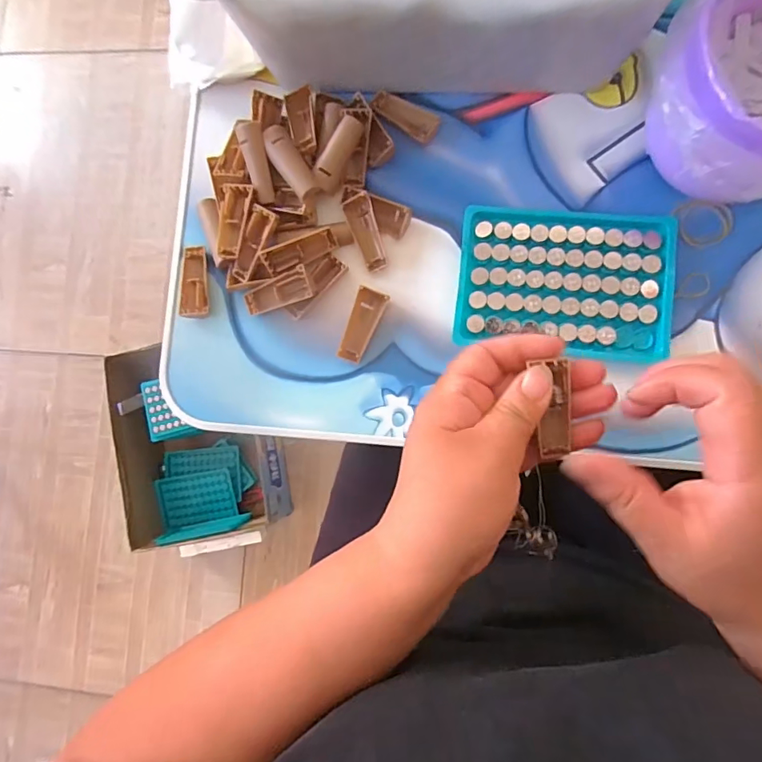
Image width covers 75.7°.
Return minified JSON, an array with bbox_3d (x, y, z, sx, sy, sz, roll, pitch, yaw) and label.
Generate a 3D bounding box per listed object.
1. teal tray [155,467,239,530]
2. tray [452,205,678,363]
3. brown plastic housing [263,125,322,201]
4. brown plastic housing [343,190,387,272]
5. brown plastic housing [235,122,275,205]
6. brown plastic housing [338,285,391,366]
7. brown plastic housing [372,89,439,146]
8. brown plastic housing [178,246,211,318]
[{"bbox_3d":[-0.308,0.196,0.828,0.119,0.020,0.086,-12,71,-8],"label":"teal tray"},{"bbox_3d":[0.116,-0.064,0.312,0.131,0.012,0.089,5,86,7],"label":"tray"},{"bbox_3d":[-0.060,-0.144,0.327,0.019,0.014,0.049,-32,93,-5],"label":"brown plastic housing"},{"bbox_3d":[-0.010,-0.099,0.328,0.018,0.008,0.050,-18,96,2],"label":"brown plastic housing"},{"bbox_3d":[-0.082,-0.145,0.326,0.017,0.007,0.050,-11,108,3],"label":"brown plastic housing"},{"bbox_3d":[-0.013,-0.037,0.326,0.020,0.006,0.050,24,89,8],"label":"brown plastic housing"},{"bbox_3d":[0.017,-0.181,0.337,0.049,0.005,0.020,32,90,9],"label":"brown plastic housing"},{"bbox_3d":[-0.130,-0.069,0.344,0.020,0.009,0.052,-3,85,7],"label":"brown plastic housing"}]

